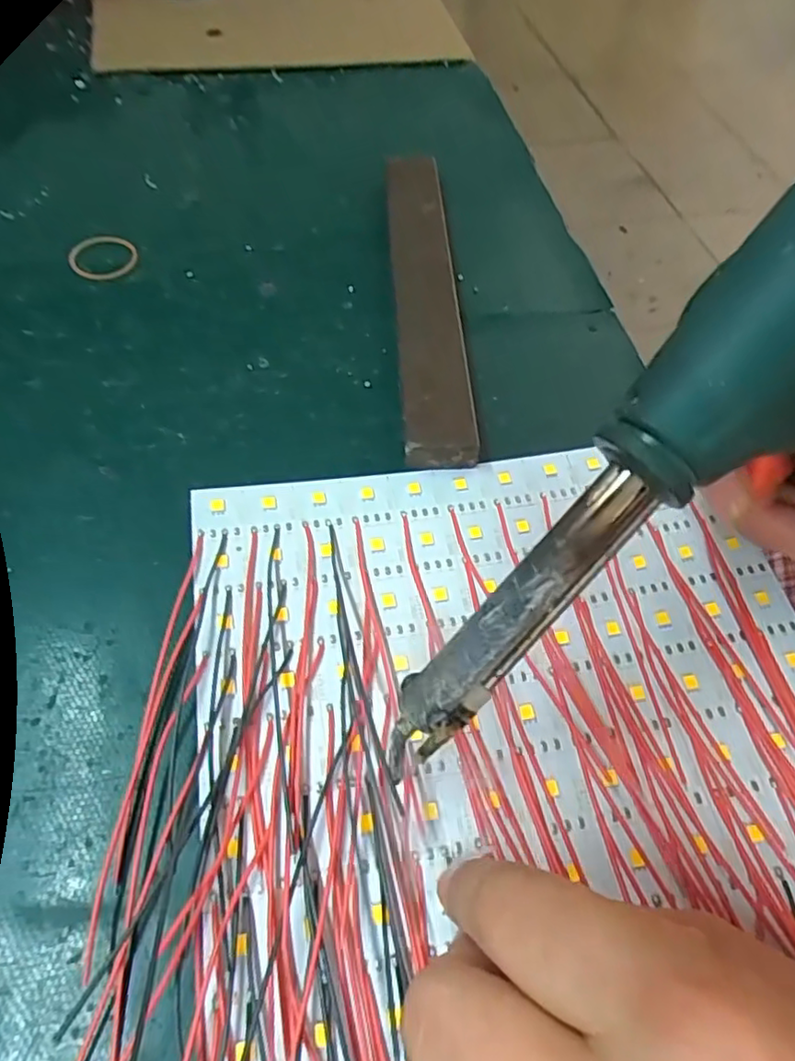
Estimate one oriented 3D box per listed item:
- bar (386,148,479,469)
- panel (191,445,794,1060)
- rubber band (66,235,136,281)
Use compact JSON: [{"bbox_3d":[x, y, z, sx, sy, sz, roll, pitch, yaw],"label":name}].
[{"bbox_3d":[0.014,-0.117,0.303,0.030,0.006,0.207,0,60,-4],"label":"bar"},{"bbox_3d":[0.042,0.059,0.207,0.210,0.009,0.206,-9,60,-10],"label":"panel"},{"bbox_3d":[-0.147,-0.137,0.313,0.032,0.004,0.033,2,58,-3],"label":"rubber band"}]

